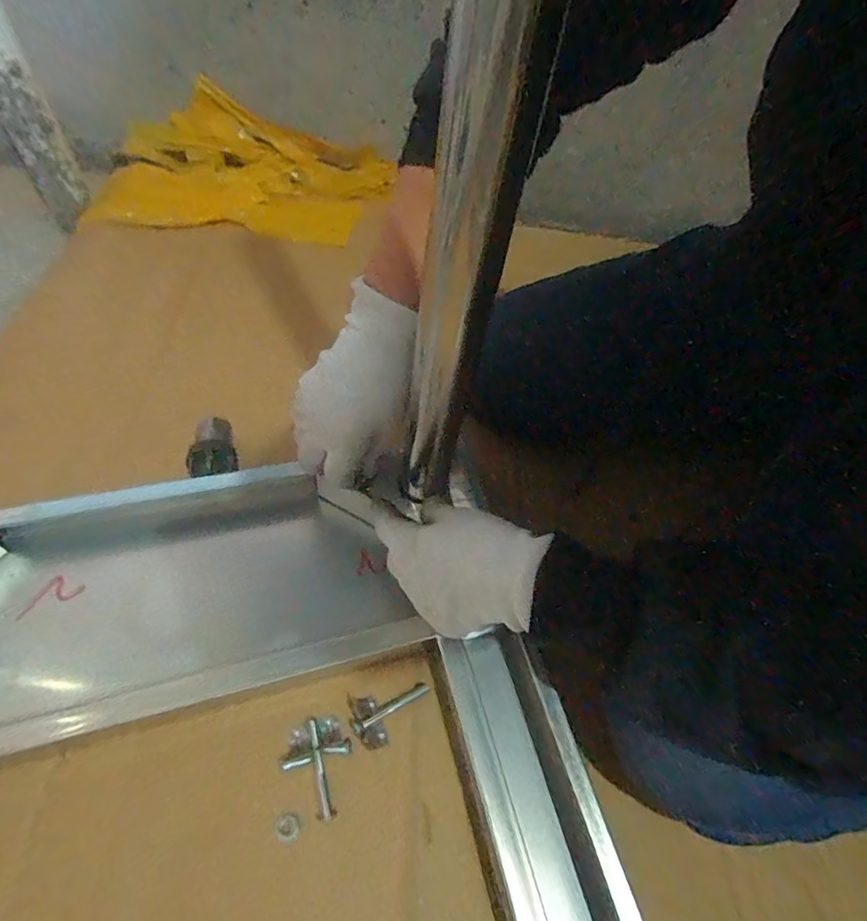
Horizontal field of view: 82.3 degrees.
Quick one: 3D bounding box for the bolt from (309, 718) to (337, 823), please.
[{"bbox_3d":[-0.071,0.192,0.310,0.010,0.012,0.057,-10,57,-12],"label":"bolt"}]

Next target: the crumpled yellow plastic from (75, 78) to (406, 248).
[{"bbox_3d":[-0.237,-0.374,0.637,0.351,0.100,0.170,-9,56,-11],"label":"crumpled yellow plastic"}]

